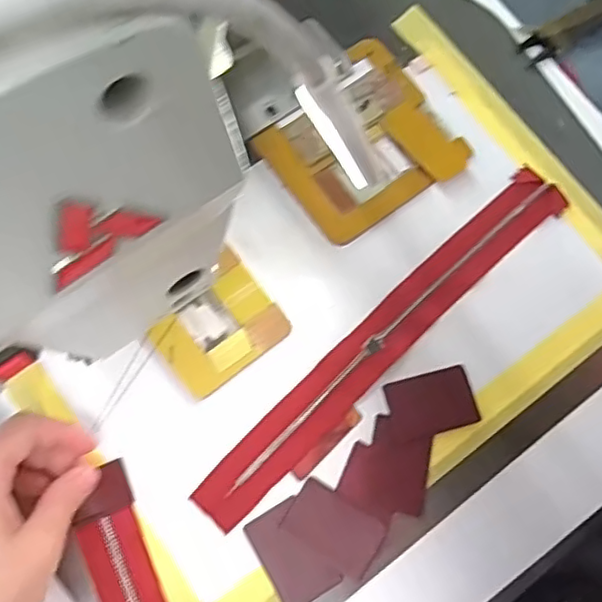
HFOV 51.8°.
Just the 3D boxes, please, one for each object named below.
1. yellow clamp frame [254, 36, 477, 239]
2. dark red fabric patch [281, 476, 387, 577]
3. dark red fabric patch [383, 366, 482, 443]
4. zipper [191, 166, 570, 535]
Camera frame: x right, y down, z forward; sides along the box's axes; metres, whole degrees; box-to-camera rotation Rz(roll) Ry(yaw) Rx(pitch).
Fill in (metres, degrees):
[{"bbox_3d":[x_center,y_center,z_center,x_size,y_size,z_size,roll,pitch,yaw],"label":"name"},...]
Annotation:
[{"bbox_3d":[0.036,-0.105,0.401,0.112,0.010,0.108,-34,78,-10],"label":"yellow clamp frame"},{"bbox_3d":[0.018,0.125,0.343,0.052,0.004,0.032,33,76,7],"label":"dark red fabric patch"},{"bbox_3d":[0.077,0.060,0.362,0.050,0.004,0.034,-15,75,-6],"label":"dark red fabric patch"},{"bbox_3d":[0.053,0.020,0.370,0.288,0.008,0.035,-41,79,-12],"label":"zipper"}]

